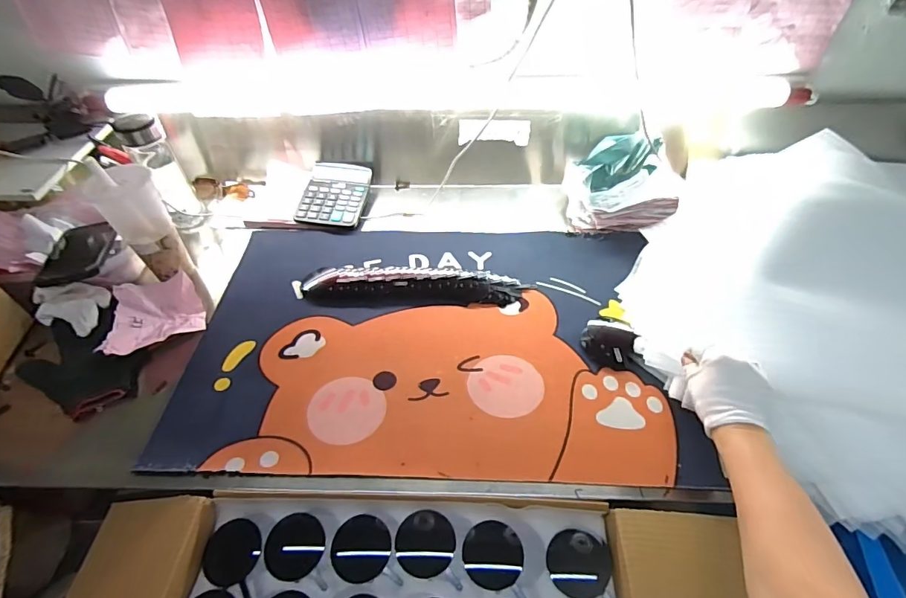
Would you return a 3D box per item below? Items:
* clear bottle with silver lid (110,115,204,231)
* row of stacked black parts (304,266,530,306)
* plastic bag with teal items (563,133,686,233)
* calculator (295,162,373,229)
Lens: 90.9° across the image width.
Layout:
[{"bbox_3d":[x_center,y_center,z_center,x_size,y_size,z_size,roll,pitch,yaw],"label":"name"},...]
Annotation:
[{"bbox_3d":[-0.502,-0.210,0.788,0.085,0.211,0.065,32,57,26],"label":"clear bottle with silver lid"},{"bbox_3d":[-0.062,-0.022,0.709,0.351,0.024,0.078,1,49,2],"label":"row of stacked black parts"},{"bbox_3d":[0.292,-0.199,0.777,0.191,0.132,0.127,15,51,14],"label":"plastic bag with teal items"},{"bbox_3d":[-0.224,-0.197,0.859,0.116,0.054,0.147,5,49,6],"label":"calculator"}]

